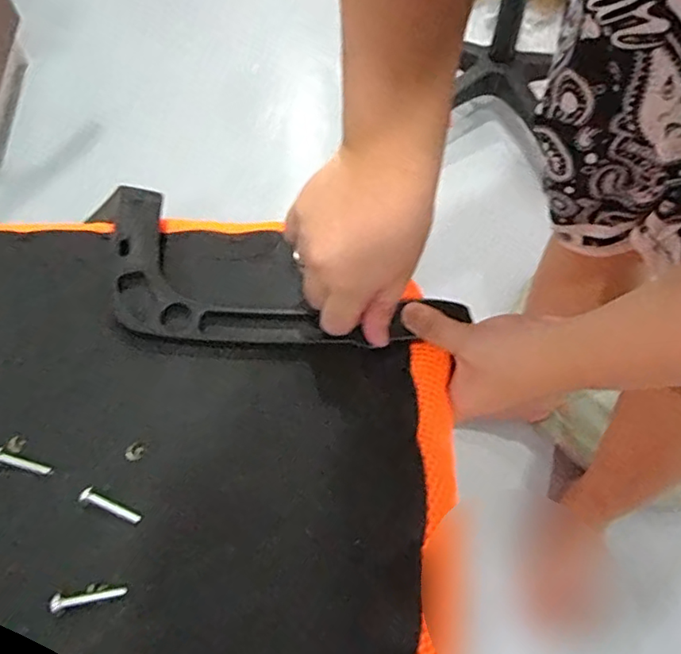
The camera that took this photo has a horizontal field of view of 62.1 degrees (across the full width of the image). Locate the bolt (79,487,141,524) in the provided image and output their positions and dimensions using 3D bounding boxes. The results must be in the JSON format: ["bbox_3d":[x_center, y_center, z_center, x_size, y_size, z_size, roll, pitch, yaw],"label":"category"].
[{"bbox_3d":[-0.137,0.106,0.337,0.038,0.006,0.008,25,63,1],"label":"bolt"}]

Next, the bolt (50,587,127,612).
[{"bbox_3d":[-0.139,0.149,0.311,0.038,0.007,0.008,-8,60,-3],"label":"bolt"}]

